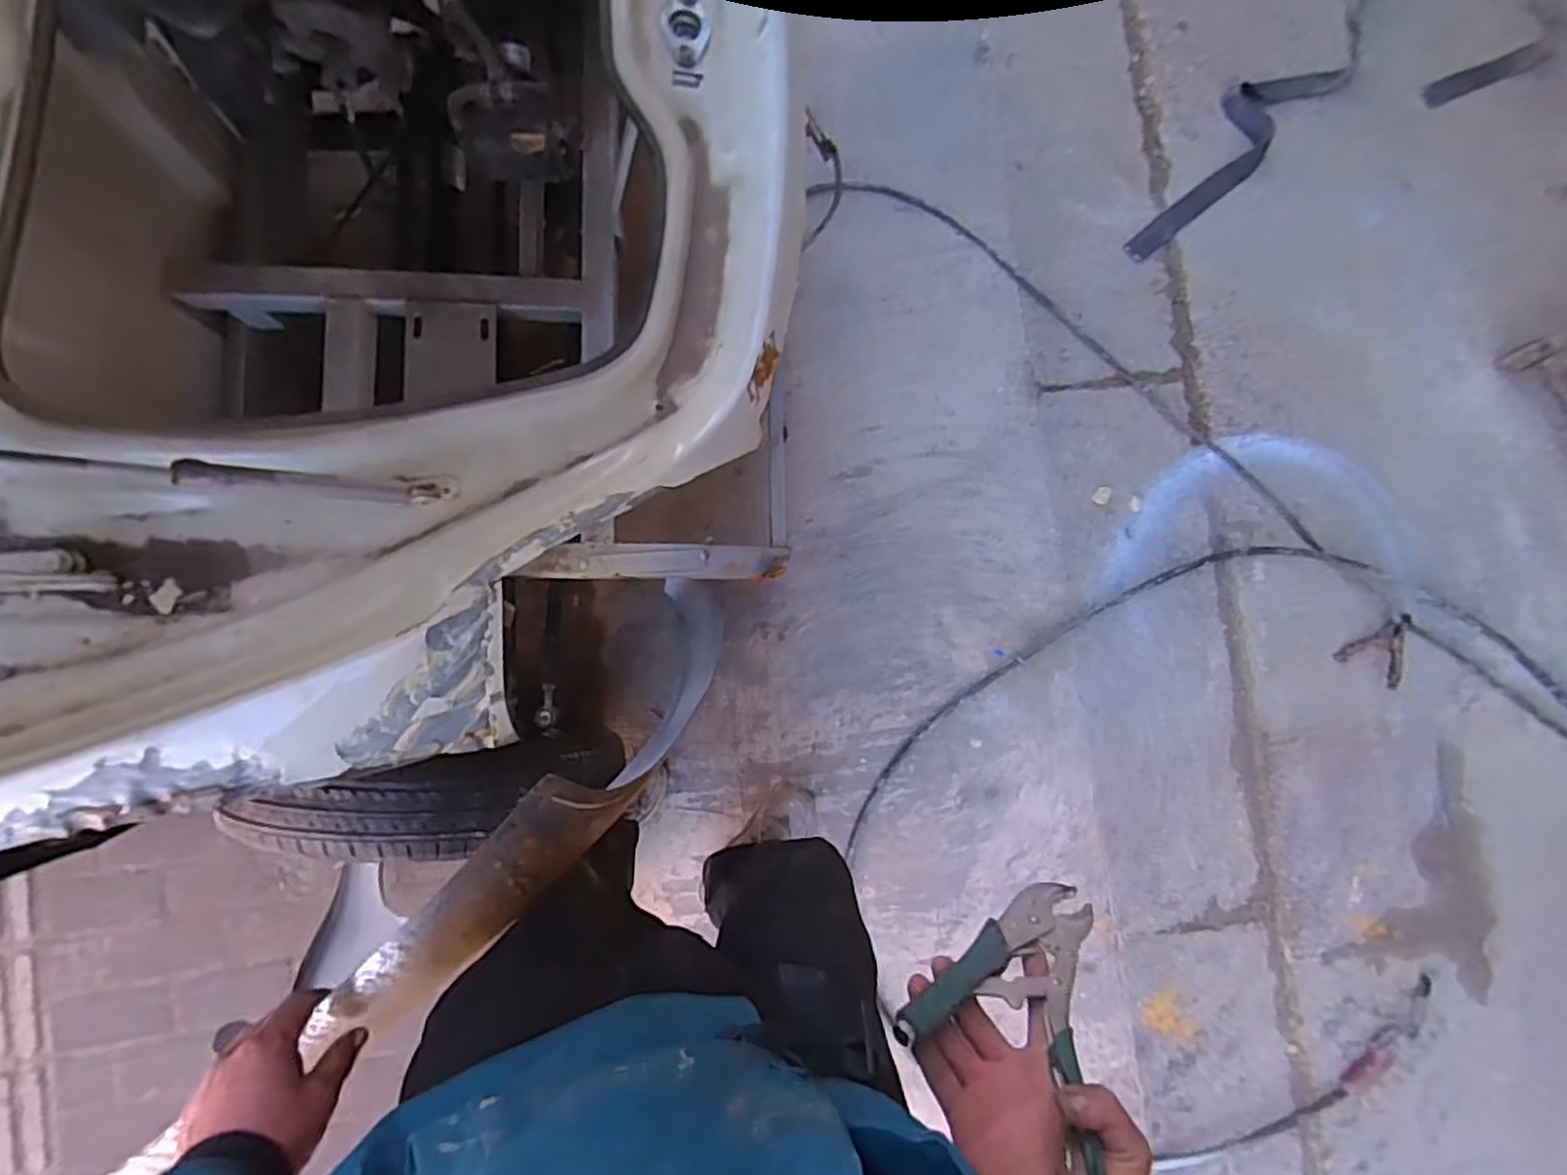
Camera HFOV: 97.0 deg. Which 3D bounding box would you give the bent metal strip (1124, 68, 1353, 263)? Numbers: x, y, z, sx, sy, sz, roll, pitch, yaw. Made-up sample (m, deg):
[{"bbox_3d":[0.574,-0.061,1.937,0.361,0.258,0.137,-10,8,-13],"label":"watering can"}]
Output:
[{"bbox_3d":[0.897,-0.893,1.397,0.664,0.047,0.149,-44,92,-8],"label":"bent metal strip"}]

